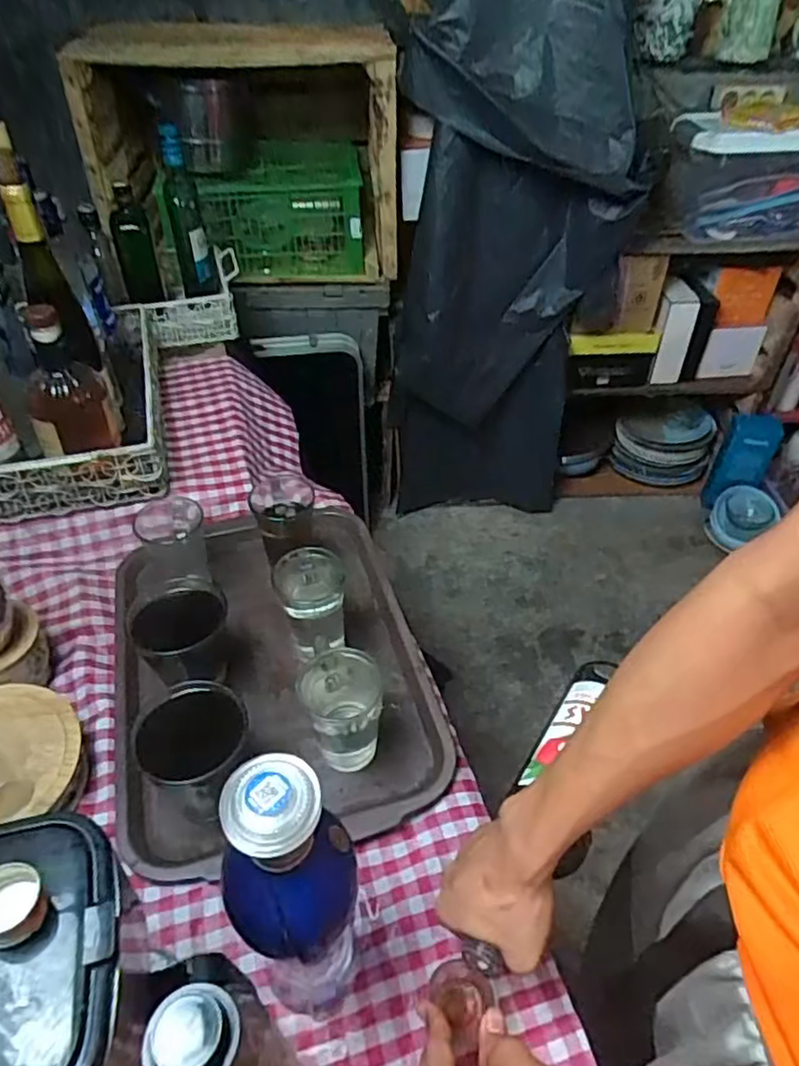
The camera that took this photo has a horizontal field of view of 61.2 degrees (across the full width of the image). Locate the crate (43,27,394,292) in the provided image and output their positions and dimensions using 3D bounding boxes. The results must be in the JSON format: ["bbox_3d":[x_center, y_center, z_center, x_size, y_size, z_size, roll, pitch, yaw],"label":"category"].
[{"bbox_3d":[-0.299,-0.785,1.388,0.578,0.412,0.367,0,42,1],"label":"crate"}]

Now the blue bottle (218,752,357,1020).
[{"bbox_3d":[-0.061,0.234,0.421,0.062,0.262,0.060,0,42,0],"label":"blue bottle"}]

